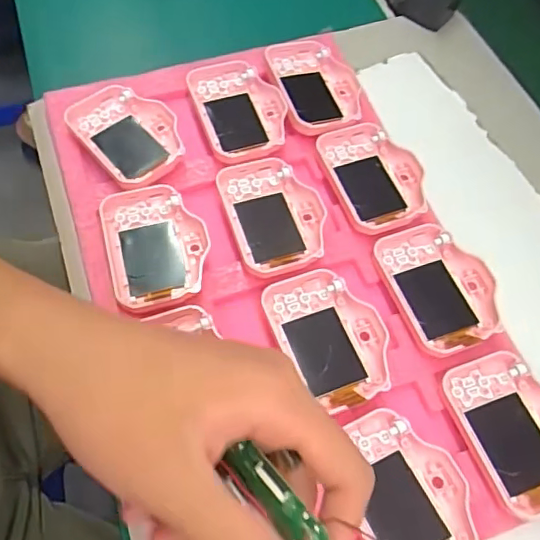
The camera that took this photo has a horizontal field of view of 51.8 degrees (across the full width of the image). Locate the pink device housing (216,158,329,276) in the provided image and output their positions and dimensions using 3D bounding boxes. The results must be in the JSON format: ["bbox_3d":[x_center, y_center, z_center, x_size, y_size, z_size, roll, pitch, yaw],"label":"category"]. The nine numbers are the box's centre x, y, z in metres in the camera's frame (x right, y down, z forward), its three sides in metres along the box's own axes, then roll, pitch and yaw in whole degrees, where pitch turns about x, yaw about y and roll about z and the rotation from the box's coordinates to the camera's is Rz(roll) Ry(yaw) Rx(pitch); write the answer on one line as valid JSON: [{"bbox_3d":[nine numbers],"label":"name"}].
[{"bbox_3d":[0.004,-0.036,0.366,0.061,0.014,0.083,-16,64,-12],"label":"pink device housing"}]

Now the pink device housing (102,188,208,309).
[{"bbox_3d":[-0.072,-0.016,0.352,0.062,0.011,0.079,-12,63,-10],"label":"pink device housing"}]

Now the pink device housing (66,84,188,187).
[{"bbox_3d":[-0.096,-0.097,0.390,0.061,0.014,0.083,-37,70,-21],"label":"pink device housing"}]

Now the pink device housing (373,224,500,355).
[{"bbox_3d":[0.105,0.010,0.348,0.059,0.015,0.082,-18,64,-13],"label":"pink device housing"}]

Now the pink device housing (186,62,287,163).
[{"bbox_3d":[-0.020,-0.114,0.404,0.061,0.016,0.086,-15,64,-12],"label":"pink device housing"}]

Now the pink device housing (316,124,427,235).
[{"bbox_3d":[0.073,-0.065,0.385,0.059,0.015,0.085,-14,64,-11],"label":"pink device housing"}]

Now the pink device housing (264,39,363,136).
[{"bbox_3d":[0.035,-0.139,0.420,0.062,0.015,0.085,-16,64,-12],"label":"pink device housing"}]

